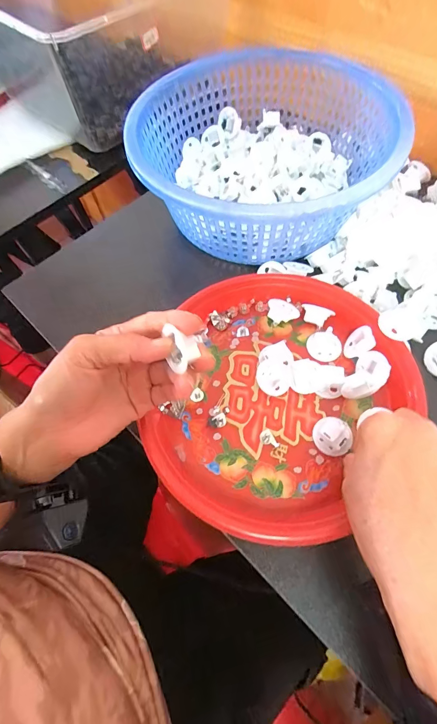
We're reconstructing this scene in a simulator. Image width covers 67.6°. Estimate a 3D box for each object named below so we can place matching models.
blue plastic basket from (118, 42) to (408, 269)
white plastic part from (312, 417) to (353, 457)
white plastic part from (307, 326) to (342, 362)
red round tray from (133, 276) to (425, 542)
[{"bbox_3d":[0.053,-0.224,0.361,0.251,0.092,0.261,-2,64,3],"label":"blue plastic basket"},{"bbox_3d":[0.096,0.062,0.278,0.027,0.016,0.032,-5,64,1],"label":"white plastic part"},{"bbox_3d":[0.104,-0.016,0.317,0.030,0.019,0.026,-9,64,-1],"label":"white plastic part"},{"bbox_3d":[0.048,0.020,0.299,0.208,0.026,0.241,38,72,20],"label":"red round tray"}]

